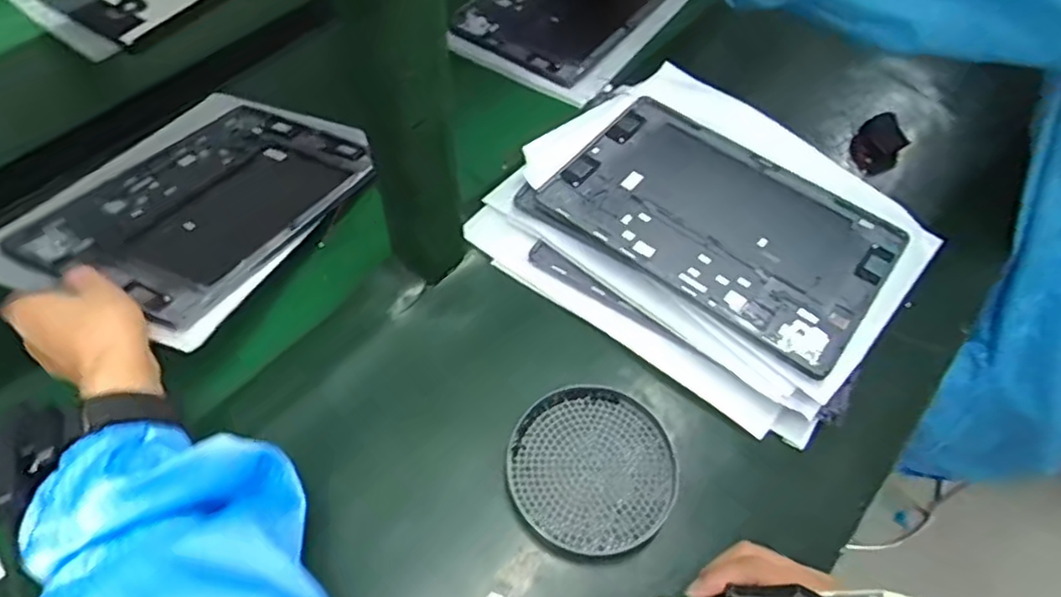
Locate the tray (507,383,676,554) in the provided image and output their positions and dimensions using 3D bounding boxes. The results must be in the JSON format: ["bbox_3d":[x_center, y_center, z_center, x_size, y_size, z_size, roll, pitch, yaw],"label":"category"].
[{"bbox_3d":[0.042,0.114,0.449,0.108,0.012,0.112,1,56,-1],"label":"tray"}]

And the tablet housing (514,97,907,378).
[{"bbox_3d":[0.148,-0.063,0.524,0.253,0.010,0.161,35,64,17],"label":"tablet housing"}]

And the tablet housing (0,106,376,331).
[{"bbox_3d":[-0.263,-0.084,0.546,0.180,0.011,0.253,20,45,13],"label":"tablet housing"}]

